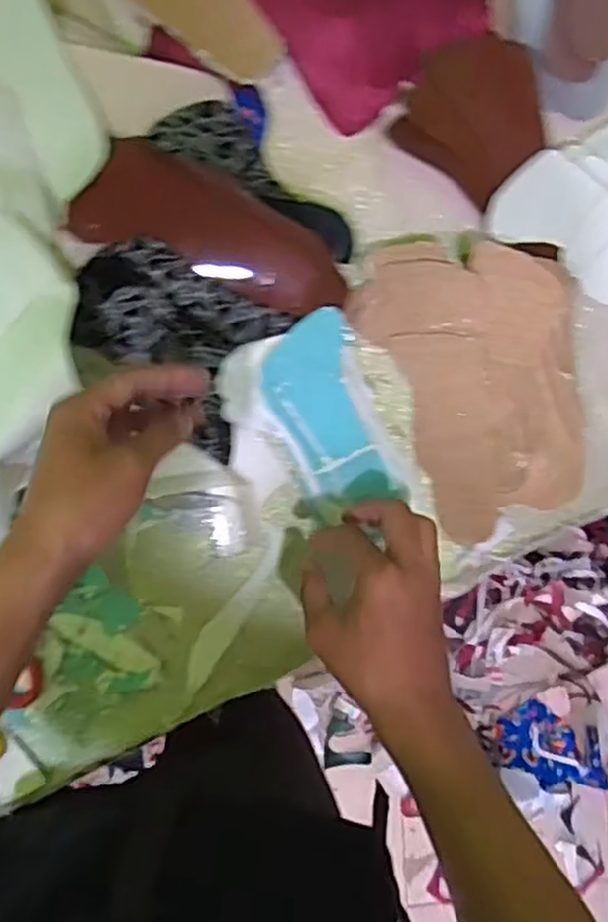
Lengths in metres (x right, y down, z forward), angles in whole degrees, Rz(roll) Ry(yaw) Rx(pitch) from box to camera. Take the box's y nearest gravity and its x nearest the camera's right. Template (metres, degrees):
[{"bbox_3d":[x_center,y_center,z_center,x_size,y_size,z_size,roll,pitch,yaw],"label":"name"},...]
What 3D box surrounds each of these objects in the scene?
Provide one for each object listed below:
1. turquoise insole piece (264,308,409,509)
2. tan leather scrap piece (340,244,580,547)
[{"bbox_3d":[0.017,-0.031,0.545,0.068,0.016,0.145,-22,98,-3],"label":"turquoise insole piece"},{"bbox_3d":[0.138,-0.061,0.552,0.140,0.042,0.220,-21,98,-3],"label":"tan leather scrap piece"}]

